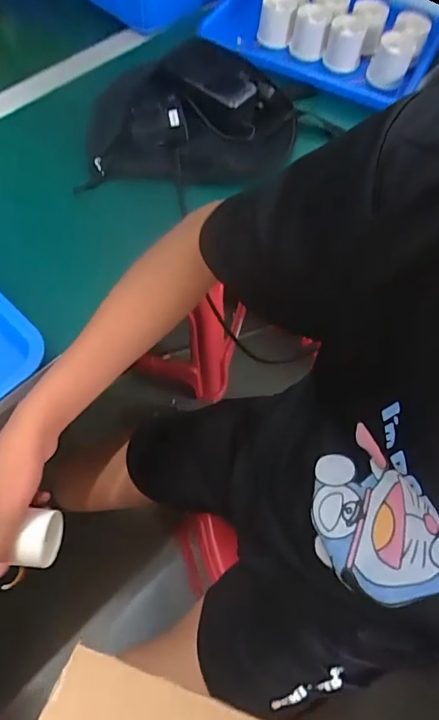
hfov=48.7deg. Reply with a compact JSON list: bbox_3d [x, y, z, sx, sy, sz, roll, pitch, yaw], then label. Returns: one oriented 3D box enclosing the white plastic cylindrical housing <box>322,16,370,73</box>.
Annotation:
[{"bbox_3d":[0.184,-0.463,0.708,0.052,0.048,0.063,15,64,6],"label":"white plastic cylindrical housing"}]

